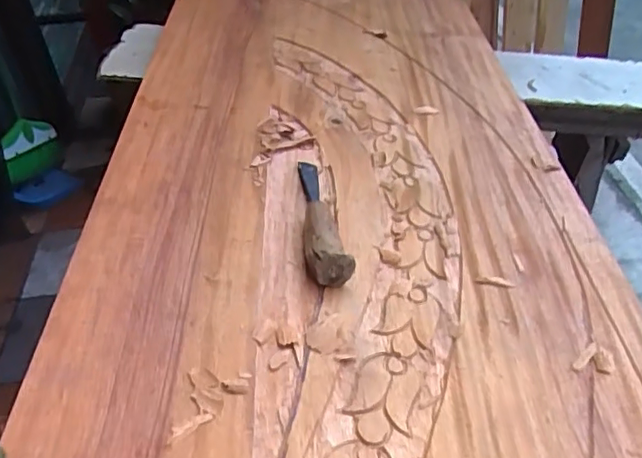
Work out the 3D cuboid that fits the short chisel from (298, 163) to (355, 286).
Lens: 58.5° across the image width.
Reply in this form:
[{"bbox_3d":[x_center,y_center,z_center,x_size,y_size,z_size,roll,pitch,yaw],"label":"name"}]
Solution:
[{"bbox_3d":[-0.009,-0.022,0.640,0.045,0.041,0.208,-11,43,-7],"label":"short chisel"}]

